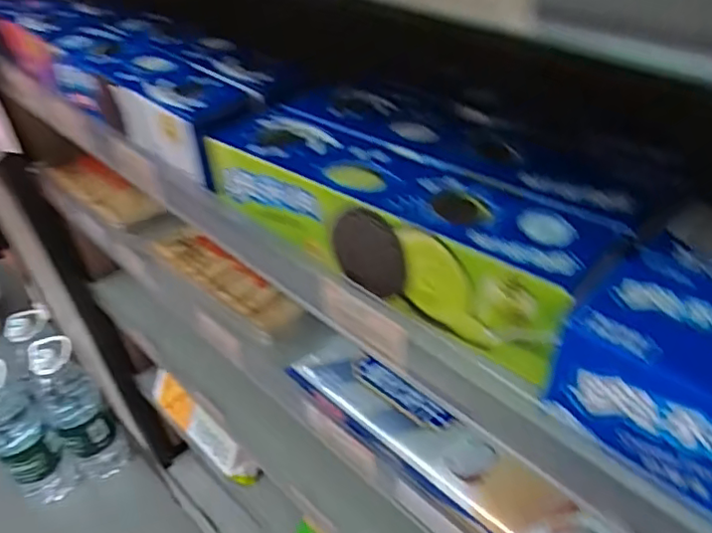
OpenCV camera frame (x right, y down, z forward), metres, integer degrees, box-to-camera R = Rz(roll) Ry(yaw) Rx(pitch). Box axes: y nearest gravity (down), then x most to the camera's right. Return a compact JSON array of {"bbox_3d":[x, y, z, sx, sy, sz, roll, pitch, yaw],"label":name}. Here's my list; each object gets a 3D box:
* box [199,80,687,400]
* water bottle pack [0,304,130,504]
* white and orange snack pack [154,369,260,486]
[{"bbox_3d":[0.032,-0.038,0.308,0.111,0.053,0.205,-35,49,-29],"label":"box"},{"bbox_3d":[-0.605,0.273,1.175,0.189,0.325,0.206,-28,46,-23],"label":"water bottle pack"},{"bbox_3d":[-0.211,0.218,0.826,0.196,0.072,0.030,30,53,34],"label":"white and orange snack pack"}]

